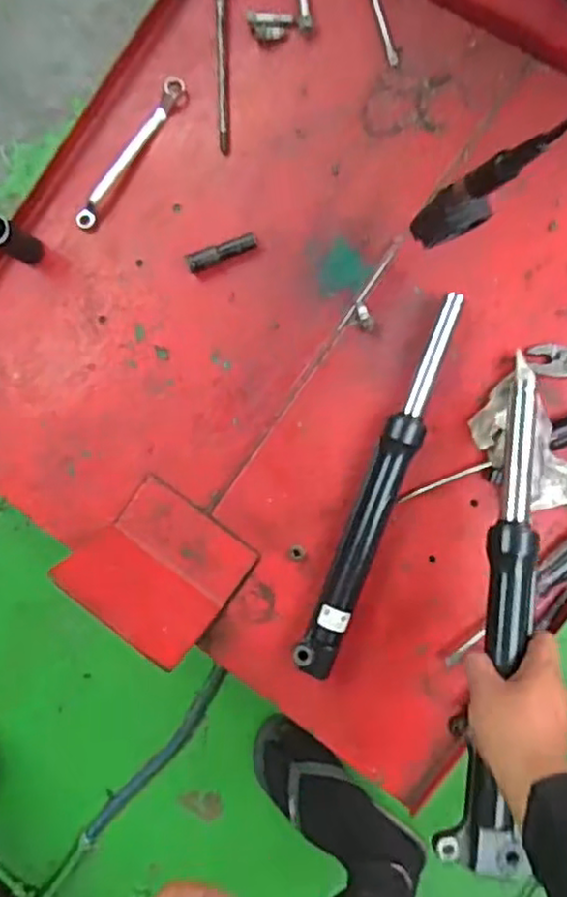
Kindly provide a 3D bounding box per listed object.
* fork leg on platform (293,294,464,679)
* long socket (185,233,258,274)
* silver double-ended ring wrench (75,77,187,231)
[{"bbox_3d":[0.102,0.042,0.702,0.041,0.035,0.406,22,93,8],"label":"fork leg on platform"},{"bbox_3d":[-0.067,-0.212,0.733,0.078,0.019,0.019,-20,87,8],"label":"long socket"},{"bbox_3d":[-0.173,-0.328,0.754,0.025,0.015,0.192,36,94,7],"label":"silver double-ended ring wrench"}]

